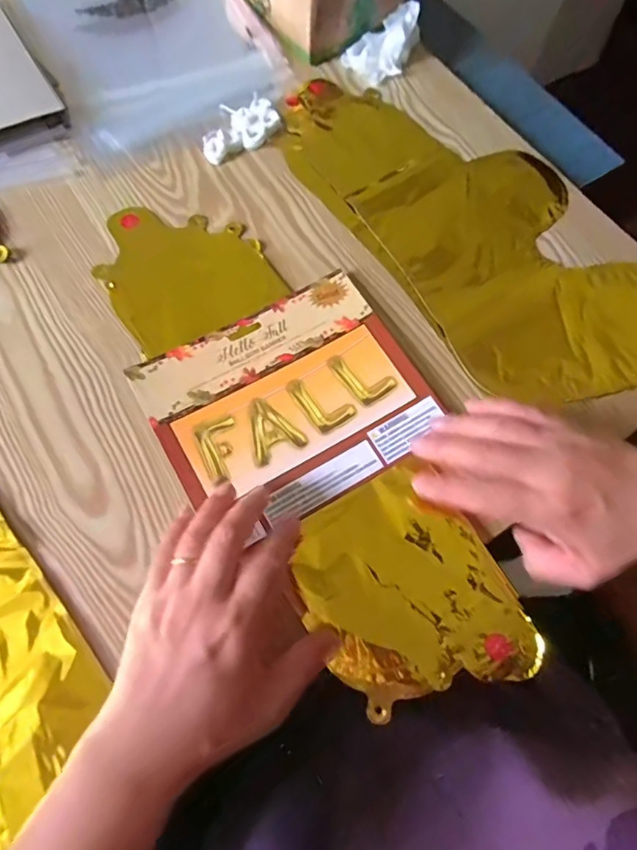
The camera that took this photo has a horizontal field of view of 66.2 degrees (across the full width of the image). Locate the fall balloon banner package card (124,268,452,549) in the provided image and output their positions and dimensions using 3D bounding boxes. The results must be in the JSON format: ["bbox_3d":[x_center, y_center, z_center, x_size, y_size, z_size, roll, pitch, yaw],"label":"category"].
[{"bbox_3d":[-0.020,-0.021,0.366,0.196,0.008,0.159,-27,72,-13],"label":"fall balloon banner package card"}]

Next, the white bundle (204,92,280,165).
[{"bbox_3d":[-0.078,-0.283,0.464,0.079,0.011,0.057,-28,73,-13],"label":"white bundle"}]

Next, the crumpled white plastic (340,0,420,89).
[{"bbox_3d":[0.073,-0.390,0.503,0.091,0.029,0.053,-34,74,-15],"label":"crumpled white plastic"}]

